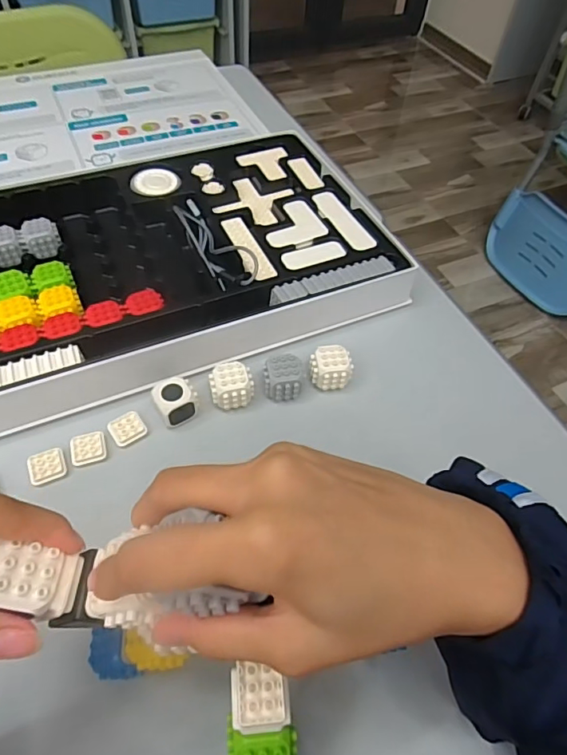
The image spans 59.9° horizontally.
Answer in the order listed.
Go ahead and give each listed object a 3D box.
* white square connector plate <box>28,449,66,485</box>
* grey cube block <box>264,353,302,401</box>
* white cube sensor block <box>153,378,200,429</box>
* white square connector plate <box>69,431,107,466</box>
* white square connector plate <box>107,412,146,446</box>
[{"bbox_3d":[-0.195,0.074,0.406,0.028,0.004,0.028,-21,57,-18],"label":"white square connector plate"},{"bbox_3d":[-0.001,0.002,0.454,0.032,0.038,0.030,0,53,-4],"label":"grey cube block"},{"bbox_3d":[-0.093,0.021,0.431,0.035,0.031,0.030,-21,57,-18],"label":"white cube sensor block"},{"bbox_3d":[-0.165,0.060,0.417,0.028,0.004,0.028,-14,55,-13],"label":"white square connector plate"},{"bbox_3d":[-0.137,0.045,0.430,0.028,0.007,0.025,-33,62,-24],"label":"white square connector plate"}]

